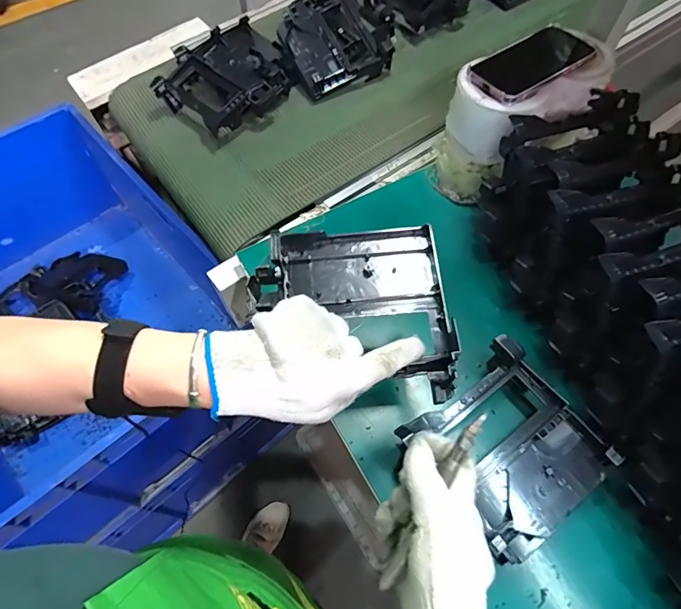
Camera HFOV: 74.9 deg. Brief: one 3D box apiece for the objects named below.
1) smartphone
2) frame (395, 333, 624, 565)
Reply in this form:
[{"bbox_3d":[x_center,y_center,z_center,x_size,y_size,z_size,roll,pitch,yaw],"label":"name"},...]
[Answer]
[{"bbox_3d":[0.245,-0.310,0.566,0.164,0.013,0.082,-33,66,-17],"label":"smartphone"},{"bbox_3d":[0.171,0.140,0.448,0.152,0.040,0.160,-34,66,-17],"label":"frame"}]

